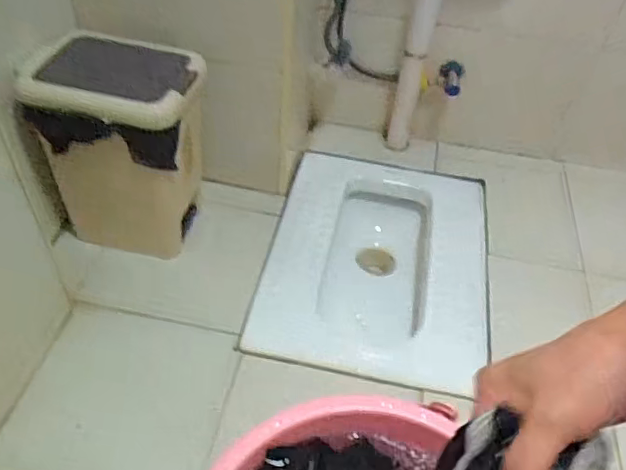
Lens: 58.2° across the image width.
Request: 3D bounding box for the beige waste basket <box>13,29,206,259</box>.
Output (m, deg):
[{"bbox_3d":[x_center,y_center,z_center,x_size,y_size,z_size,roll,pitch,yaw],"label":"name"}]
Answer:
[{"bbox_3d":[-0.326,-0.149,1.018,0.243,0.345,0.200,10,46,4],"label":"beige waste basket"}]

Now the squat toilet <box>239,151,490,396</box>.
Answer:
[{"bbox_3d":[0.135,0.096,1.190,0.430,0.214,0.557,11,46,5],"label":"squat toilet"}]

